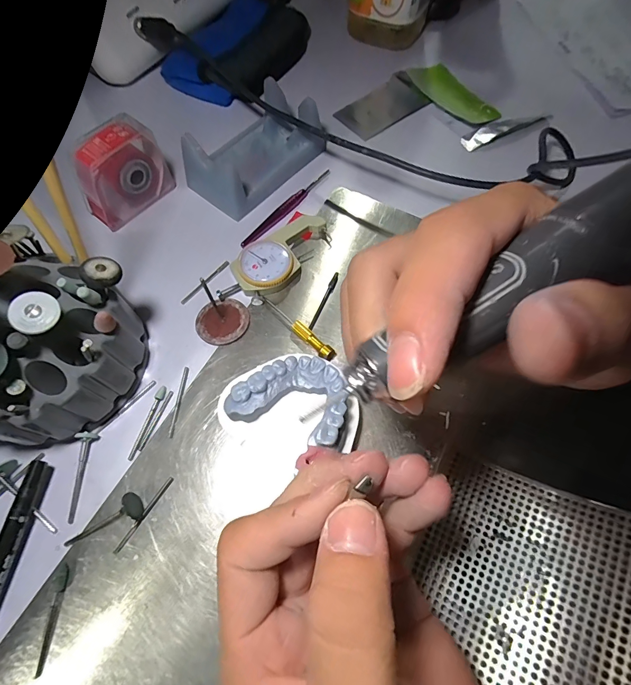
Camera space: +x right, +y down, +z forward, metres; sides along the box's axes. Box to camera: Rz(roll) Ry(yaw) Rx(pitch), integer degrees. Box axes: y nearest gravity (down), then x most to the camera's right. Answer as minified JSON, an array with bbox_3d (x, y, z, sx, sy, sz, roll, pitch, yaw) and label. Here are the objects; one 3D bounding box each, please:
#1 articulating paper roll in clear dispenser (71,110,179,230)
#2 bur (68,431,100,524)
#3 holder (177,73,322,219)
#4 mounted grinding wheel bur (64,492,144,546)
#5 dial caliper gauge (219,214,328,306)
[{"bbox_3d":[-0.142,-0.123,0.268,0.027,0.051,0.066,34,70,15],"label":"articulating paper roll in clear dispenser"},{"bbox_3d":[-0.131,0.073,0.203,0.007,0.010,0.046,5,65,1],"label":"bur"},{"bbox_3d":[-0.048,-0.153,0.291,0.066,0.038,0.106,41,72,17],"label":"holder"},{"bbox_3d":[-0.110,0.095,0.196,0.041,0.015,0.014,-32,68,5],"label":"mounted grinding wheel bur"},{"bbox_3d":[-0.026,-0.058,0.260,0.040,0.012,0.090,41,72,17],"label":"dial caliper gauge"}]

